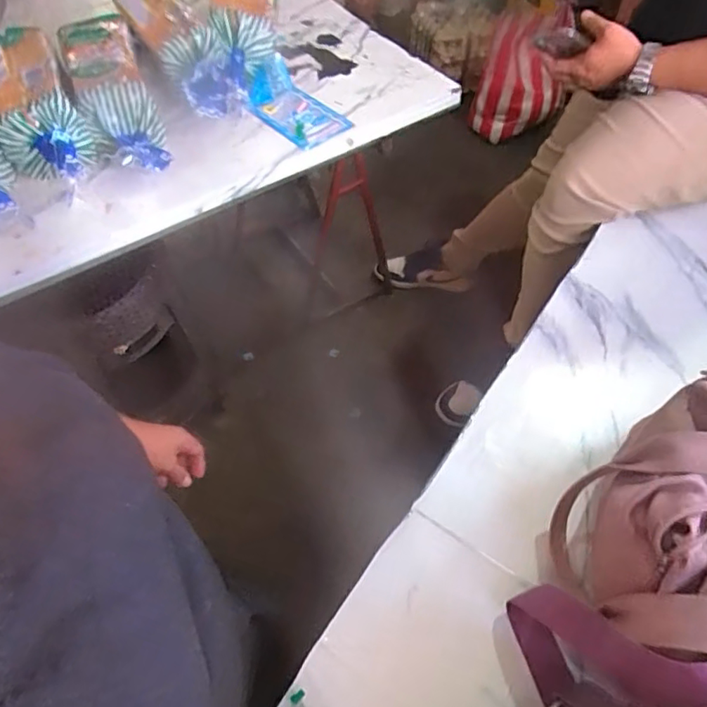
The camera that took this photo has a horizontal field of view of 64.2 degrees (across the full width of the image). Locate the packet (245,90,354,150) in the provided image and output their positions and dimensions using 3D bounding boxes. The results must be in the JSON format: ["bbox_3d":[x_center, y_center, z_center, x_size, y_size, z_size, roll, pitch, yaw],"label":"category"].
[{"bbox_3d":[-0.095,-0.423,1.010,0.150,0.012,0.116,41,62,21],"label":"packet"}]

